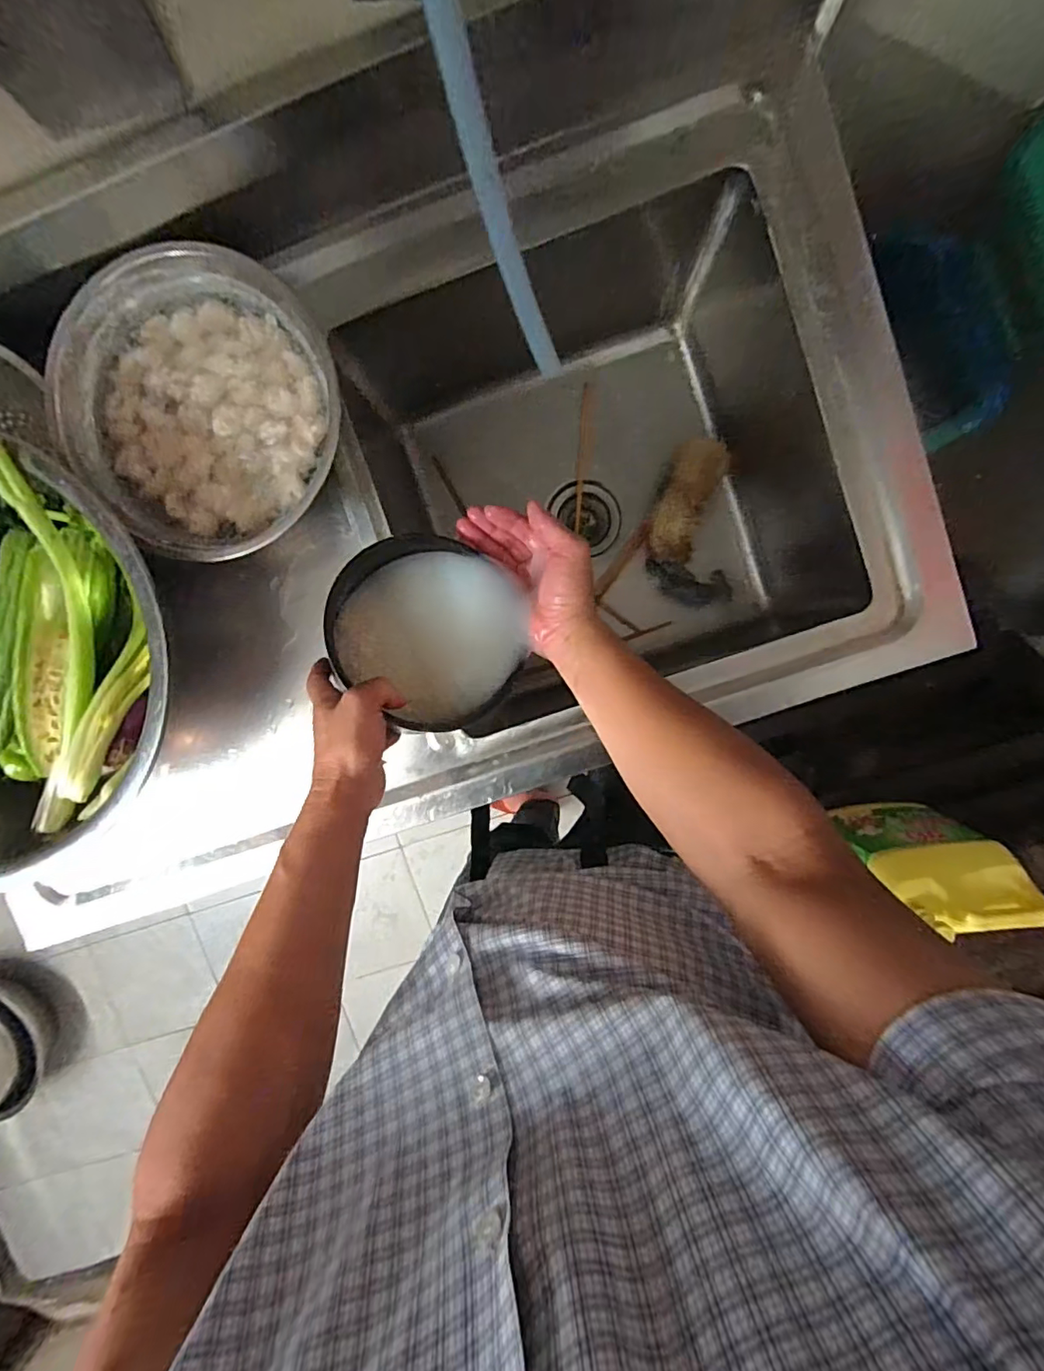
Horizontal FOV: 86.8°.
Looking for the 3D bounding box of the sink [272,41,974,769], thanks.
[{"bbox_3d":[0.126,-0.257,0.724,0.523,0.354,0.600,-18,94,4],"label":"sink"}]

